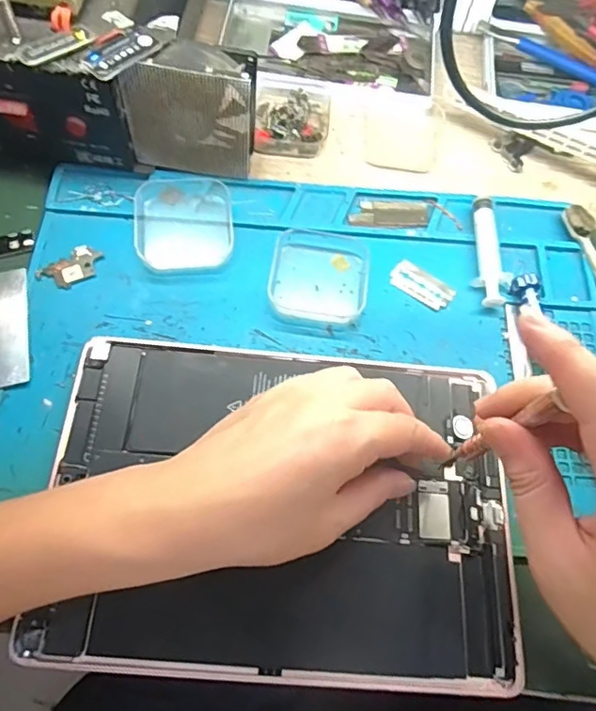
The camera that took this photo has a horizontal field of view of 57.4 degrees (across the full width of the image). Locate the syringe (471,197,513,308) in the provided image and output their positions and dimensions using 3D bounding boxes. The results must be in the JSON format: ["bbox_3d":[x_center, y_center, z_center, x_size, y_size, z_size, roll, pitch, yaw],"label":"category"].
[{"bbox_3d":[0.132,-0.070,0.370,0.025,0.013,0.079,7,66,0],"label":"syringe"}]

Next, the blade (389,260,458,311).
[{"bbox_3d":[0.083,-0.047,0.364,0.042,0.004,0.022,35,69,11],"label":"blade"}]

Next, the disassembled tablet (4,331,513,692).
[{"bbox_3d":[-0.007,0.078,0.300,0.247,0.009,0.175,4,66,-2],"label":"disassembled tablet"}]

